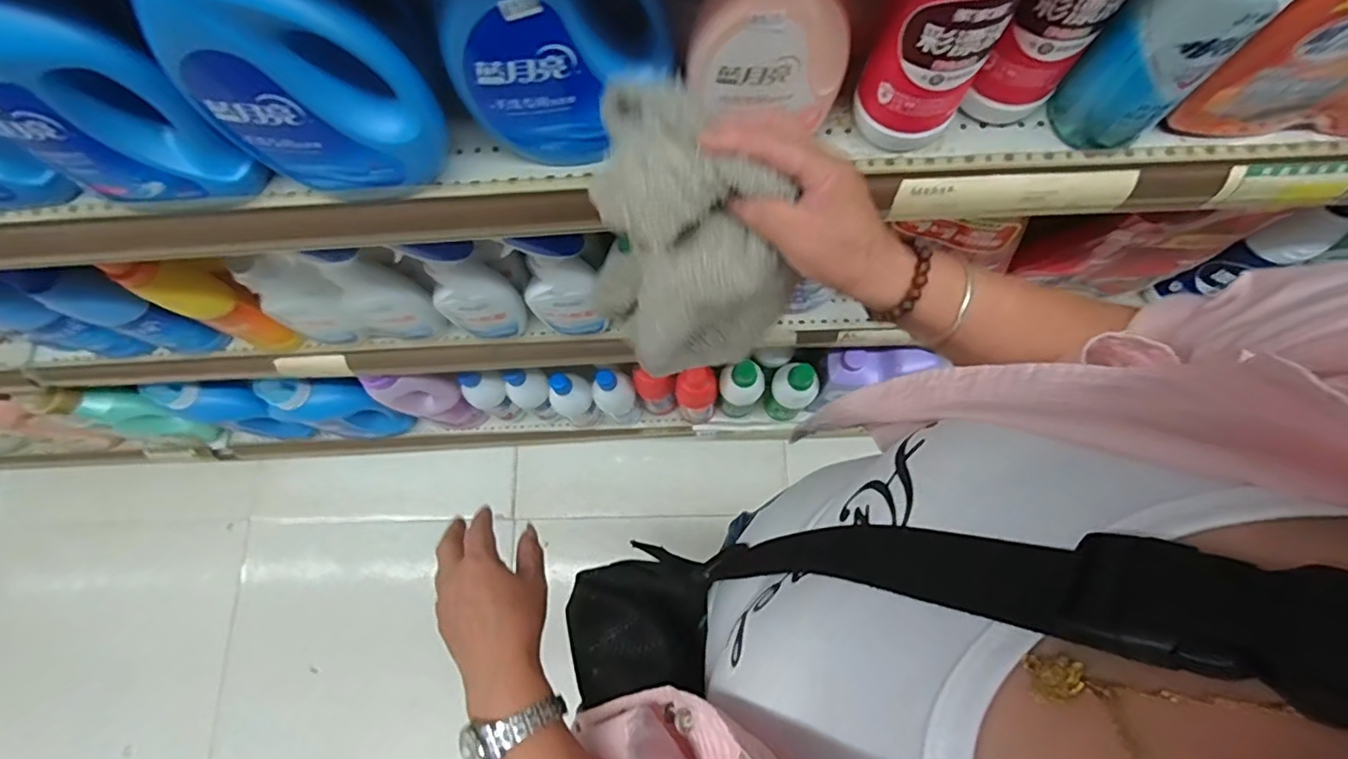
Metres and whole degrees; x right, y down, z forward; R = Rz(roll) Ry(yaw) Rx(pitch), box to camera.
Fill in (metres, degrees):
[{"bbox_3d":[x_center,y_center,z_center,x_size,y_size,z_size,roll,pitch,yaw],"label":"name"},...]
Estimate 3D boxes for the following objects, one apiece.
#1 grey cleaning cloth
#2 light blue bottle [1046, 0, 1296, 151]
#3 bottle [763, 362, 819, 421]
[{"bbox_3d":[0.010,-0.071,0.385,0.117,0.227,0.080,-22,51,-4],"label":"grey cleaning cloth"},{"bbox_3d":[0.323,-0.228,0.361,0.069,0.187,0.070,43,81,12],"label":"light blue bottle"},{"bbox_3d":[0.198,0.020,0.980,0.069,0.163,0.065,-1,75,2],"label":"bottle"}]

